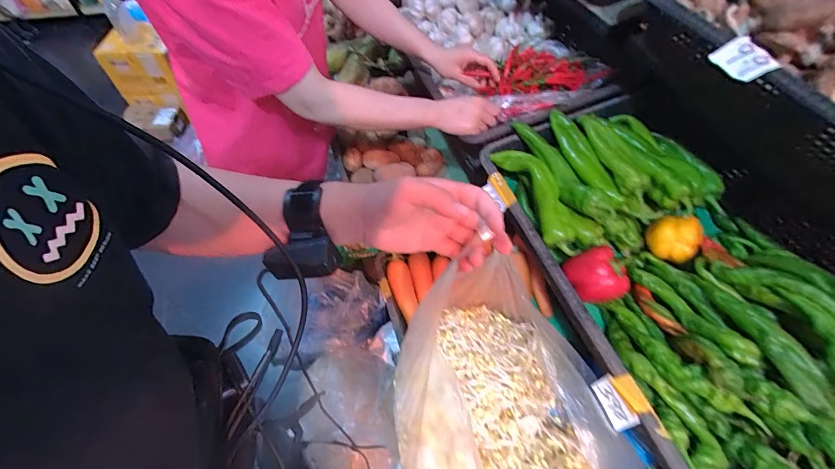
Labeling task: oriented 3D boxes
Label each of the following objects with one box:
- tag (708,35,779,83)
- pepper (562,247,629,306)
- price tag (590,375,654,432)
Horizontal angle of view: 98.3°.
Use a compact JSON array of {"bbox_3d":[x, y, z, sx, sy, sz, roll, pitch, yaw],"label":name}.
[{"bbox_3d":[0.355,-0.191,0.396,0.039,0.008,0.055,-33,62,17],"label":"tag"},{"bbox_3d":[0.255,0.057,0.511,0.066,0.059,0.080,-29,62,-23],"label":"pepper"},{"bbox_3d":[0.252,0.206,0.448,0.018,0.066,0.059,-15,57,-15],"label":"price tag"}]

